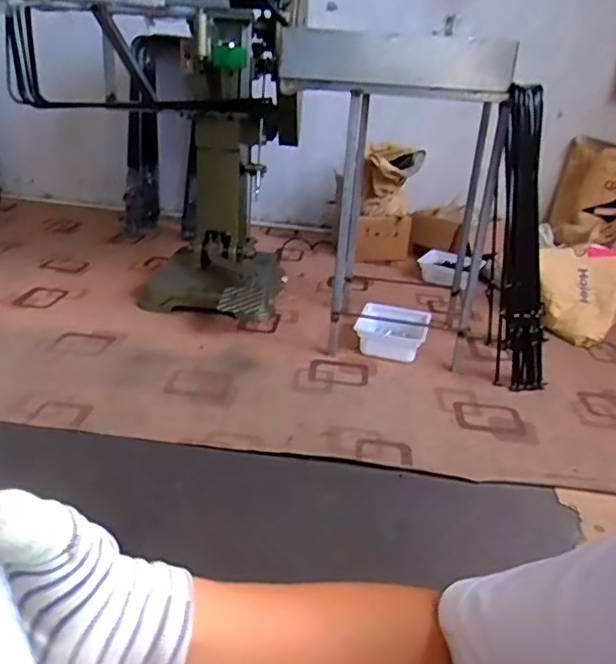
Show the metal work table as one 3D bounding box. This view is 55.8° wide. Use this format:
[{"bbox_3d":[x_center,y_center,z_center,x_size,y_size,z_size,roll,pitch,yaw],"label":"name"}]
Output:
[{"bbox_3d":[0.282,-0.465,1.913,0.578,0.885,0.754,12,27,14],"label":"metal work table"}]

